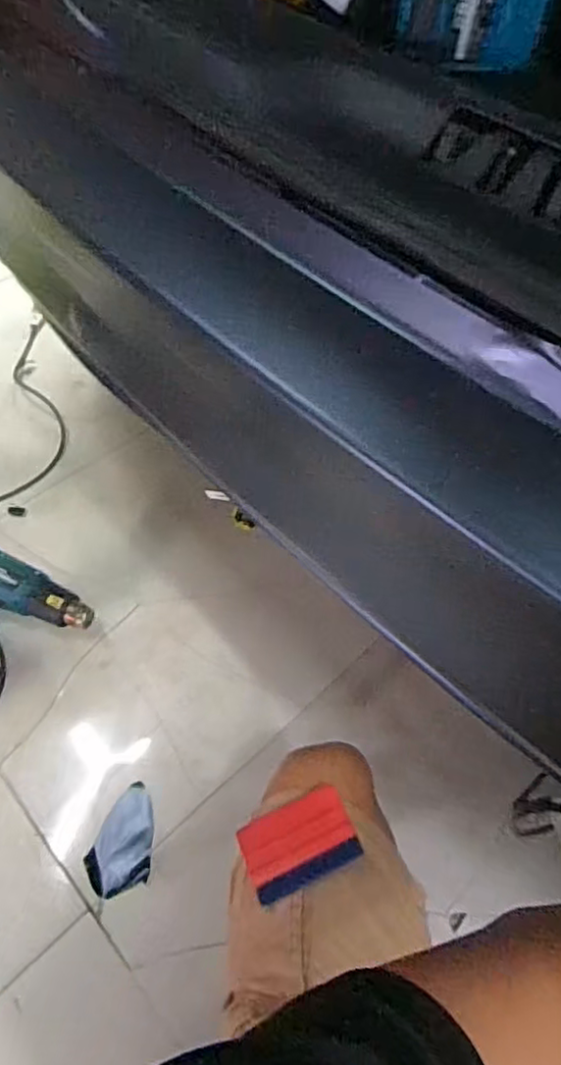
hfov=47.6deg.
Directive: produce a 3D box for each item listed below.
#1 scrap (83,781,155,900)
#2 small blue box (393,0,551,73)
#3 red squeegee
[{"bbox_3d":[-0.209,0.404,0.844,0.080,0.008,0.136,5,56,0],"label":"scrap"},{"bbox_3d":[0.144,-0.390,0.472,0.114,0.074,0.030,3,56,-1],"label":"small blue box"},{"bbox_3d":[0.018,0.277,0.568,0.097,0.006,0.065,-20,52,-11],"label":"red squeegee"}]

